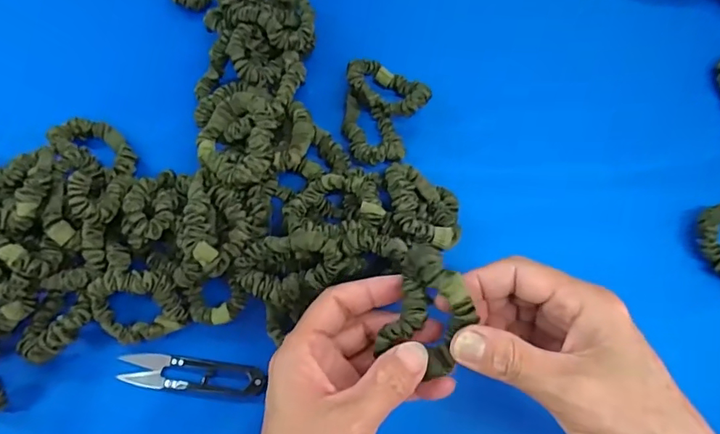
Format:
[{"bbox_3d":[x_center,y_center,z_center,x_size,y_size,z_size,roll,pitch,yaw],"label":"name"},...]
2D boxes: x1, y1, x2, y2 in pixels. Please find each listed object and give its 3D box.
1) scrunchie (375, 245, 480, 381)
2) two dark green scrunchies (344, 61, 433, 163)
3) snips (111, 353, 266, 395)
[{"bbox_3d":[0.038,0.050,0.266,0.042,0.031,0.057,18,75,5],"label":"scrunchie"},{"bbox_3d":[0.014,-0.086,0.408,0.068,0.028,0.088,24,69,8],"label":"two dark green scrunchies"},{"bbox_3d":[-0.117,0.112,0.354,0.101,0.009,0.022,7,68,1],"label":"snips"}]

